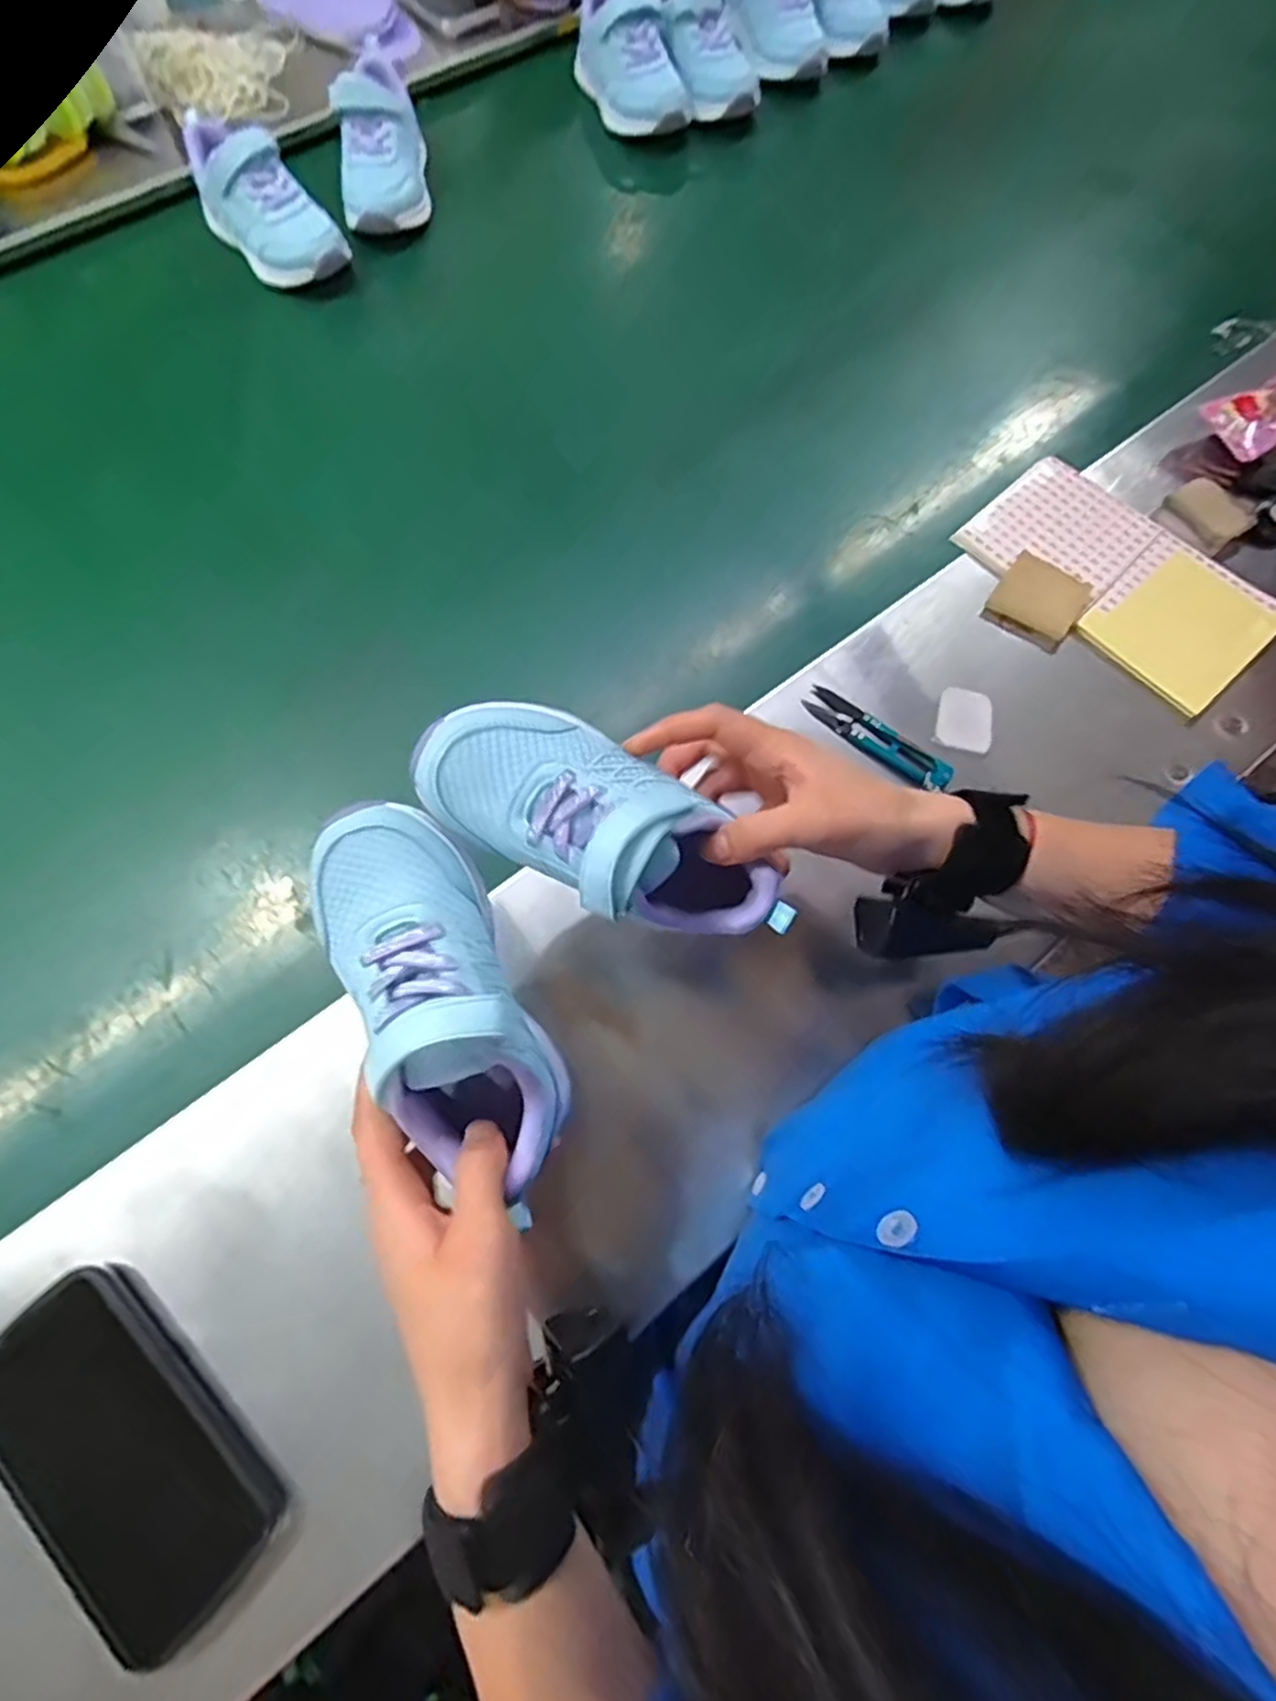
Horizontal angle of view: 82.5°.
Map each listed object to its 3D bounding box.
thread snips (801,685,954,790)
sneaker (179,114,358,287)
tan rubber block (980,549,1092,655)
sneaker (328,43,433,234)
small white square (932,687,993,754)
[{"bbox_3d":[0.161,-0.077,0.490,0.106,0.013,0.024,37,73,14],"label":"thread snips"},{"bbox_3d":[-0.347,-0.593,0.666,0.072,0.084,0.174,-41,74,-14],"label":"sneaker"},{"bbox_3d":[0.290,-0.182,0.530,0.060,0.012,0.056,31,88,-2],"label":"tan rubber block"},{"bbox_3d":[-0.243,-0.673,0.693,0.071,0.067,0.190,-4,83,-1],"label":"sneaker"},{"bbox_3d":[0.225,-0.090,0.499,0.038,0.004,0.046,17,75,0],"label":"small white square"}]

